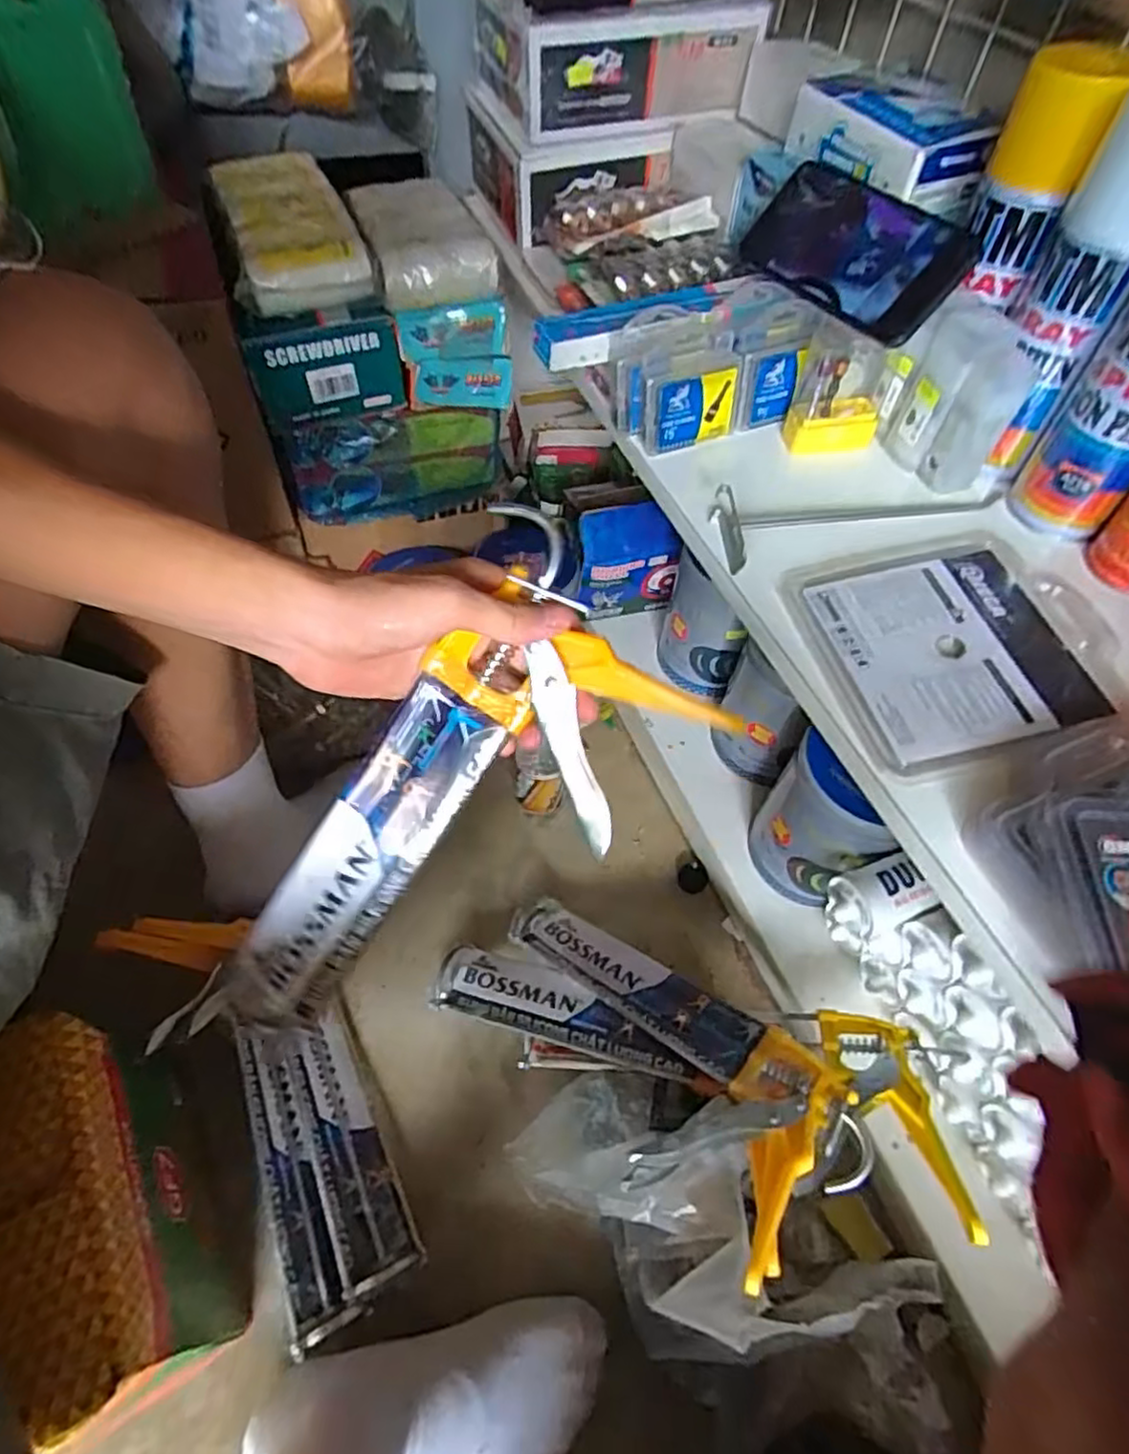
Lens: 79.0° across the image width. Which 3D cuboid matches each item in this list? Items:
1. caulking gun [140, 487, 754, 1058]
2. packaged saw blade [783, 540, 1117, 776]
[{"bbox_3d":[-0.085,0.066,0.386,0.349,0.073,0.123,-45,63,13],"label":"caulking gun"},{"bbox_3d":[0.239,-0.054,0.413,0.167,0.011,0.152,-10,57,-10],"label":"packaged saw blade"}]

